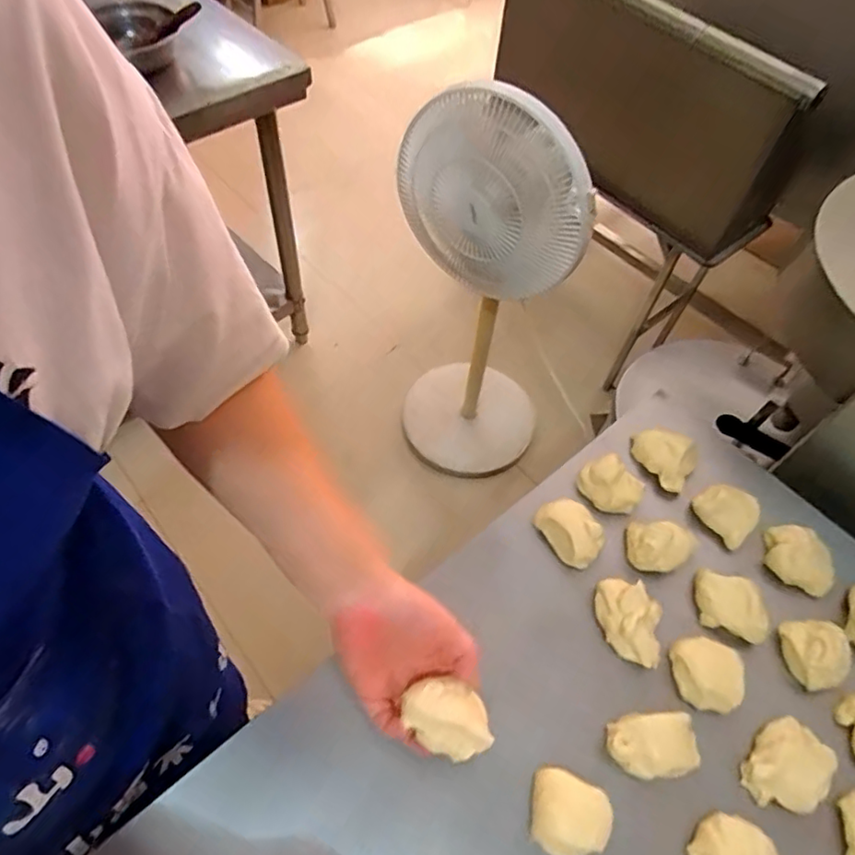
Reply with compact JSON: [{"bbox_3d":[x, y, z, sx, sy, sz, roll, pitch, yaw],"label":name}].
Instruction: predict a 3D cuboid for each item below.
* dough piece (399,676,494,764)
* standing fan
[{"bbox_3d":[0.016,0.212,0.434,0.064,0.023,0.046,27,59,17],"label":"dough piece"},{"bbox_3d":[0.111,-0.238,1.269,0.367,0.954,0.353,3,56,-3],"label":"standing fan"}]

